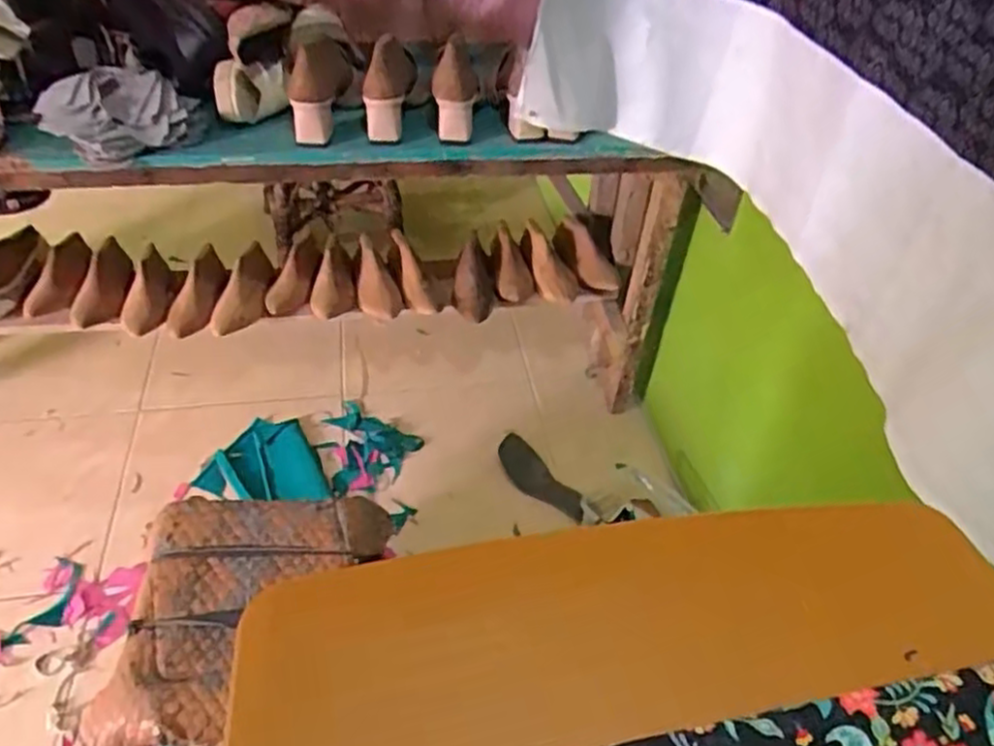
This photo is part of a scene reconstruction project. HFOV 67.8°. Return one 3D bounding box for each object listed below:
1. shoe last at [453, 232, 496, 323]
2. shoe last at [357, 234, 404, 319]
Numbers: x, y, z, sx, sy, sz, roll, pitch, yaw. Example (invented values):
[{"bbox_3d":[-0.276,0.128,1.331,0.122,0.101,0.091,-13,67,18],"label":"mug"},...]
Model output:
[{"bbox_3d":[-0.042,-0.185,1.416,0.075,0.059,0.198,3,43,-2],"label":"shoe last"},{"bbox_3d":[-0.231,-0.186,1.380,0.078,0.064,0.176,-16,80,-21],"label":"shoe last"}]

